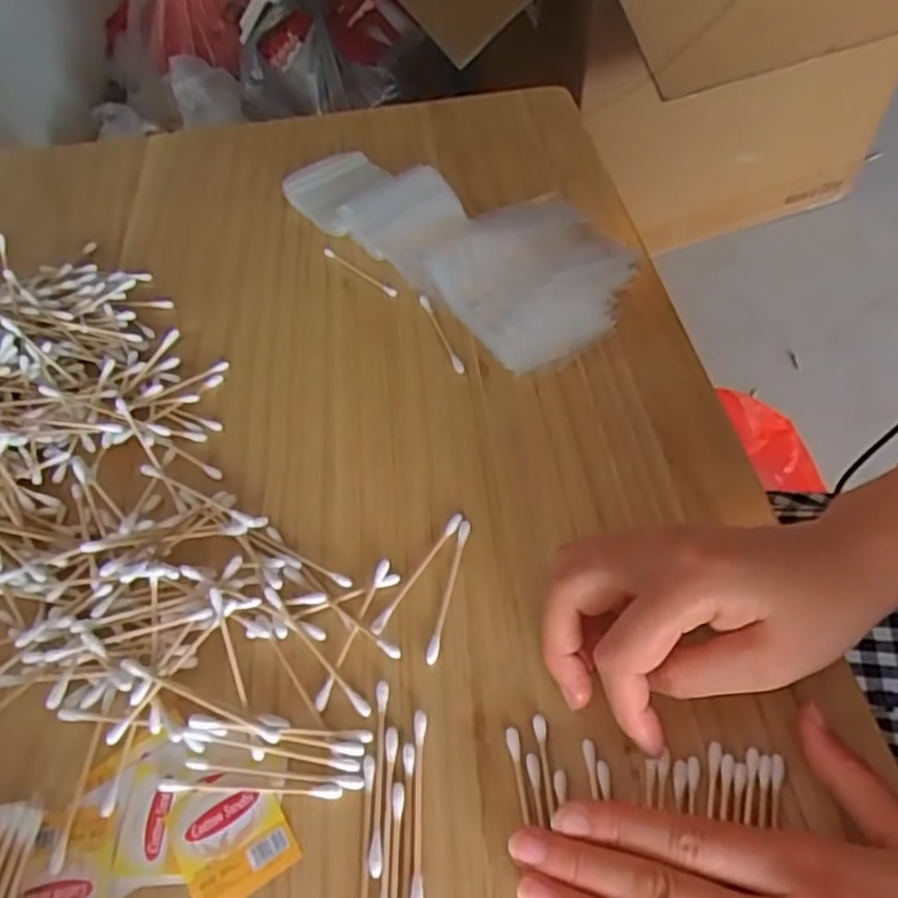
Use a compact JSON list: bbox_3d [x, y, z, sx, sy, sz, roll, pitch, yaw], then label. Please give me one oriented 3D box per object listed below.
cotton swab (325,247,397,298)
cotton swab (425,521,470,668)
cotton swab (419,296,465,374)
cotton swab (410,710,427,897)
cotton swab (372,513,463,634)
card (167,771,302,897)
[{"bbox_3d":[-0.060,-0.117,0.467,0.069,0.006,0.006,35,62,27],"label":"cotton swab"},{"bbox_3d":[0.000,0.063,0.321,0.005,0.004,0.071,9,53,11],"label":"cotton swab"},{"bbox_3d":[-0.005,-0.070,0.424,0.005,0.007,0.070,-18,53,-10],"label":"cotton swab"},{"bbox_3d":[-0.011,0.134,0.264,0.005,0.004,0.070,-2,52,3],"label":"cotton swab"},{"bbox_3d":[-0.014,0.057,0.327,0.006,0.004,0.070,26,58,22],"label":"cotton swab"},{"bbox_3d":[-0.081,0.144,0.263,0.038,0.004,0.040,-28,55,-17],"label":"card"}]

